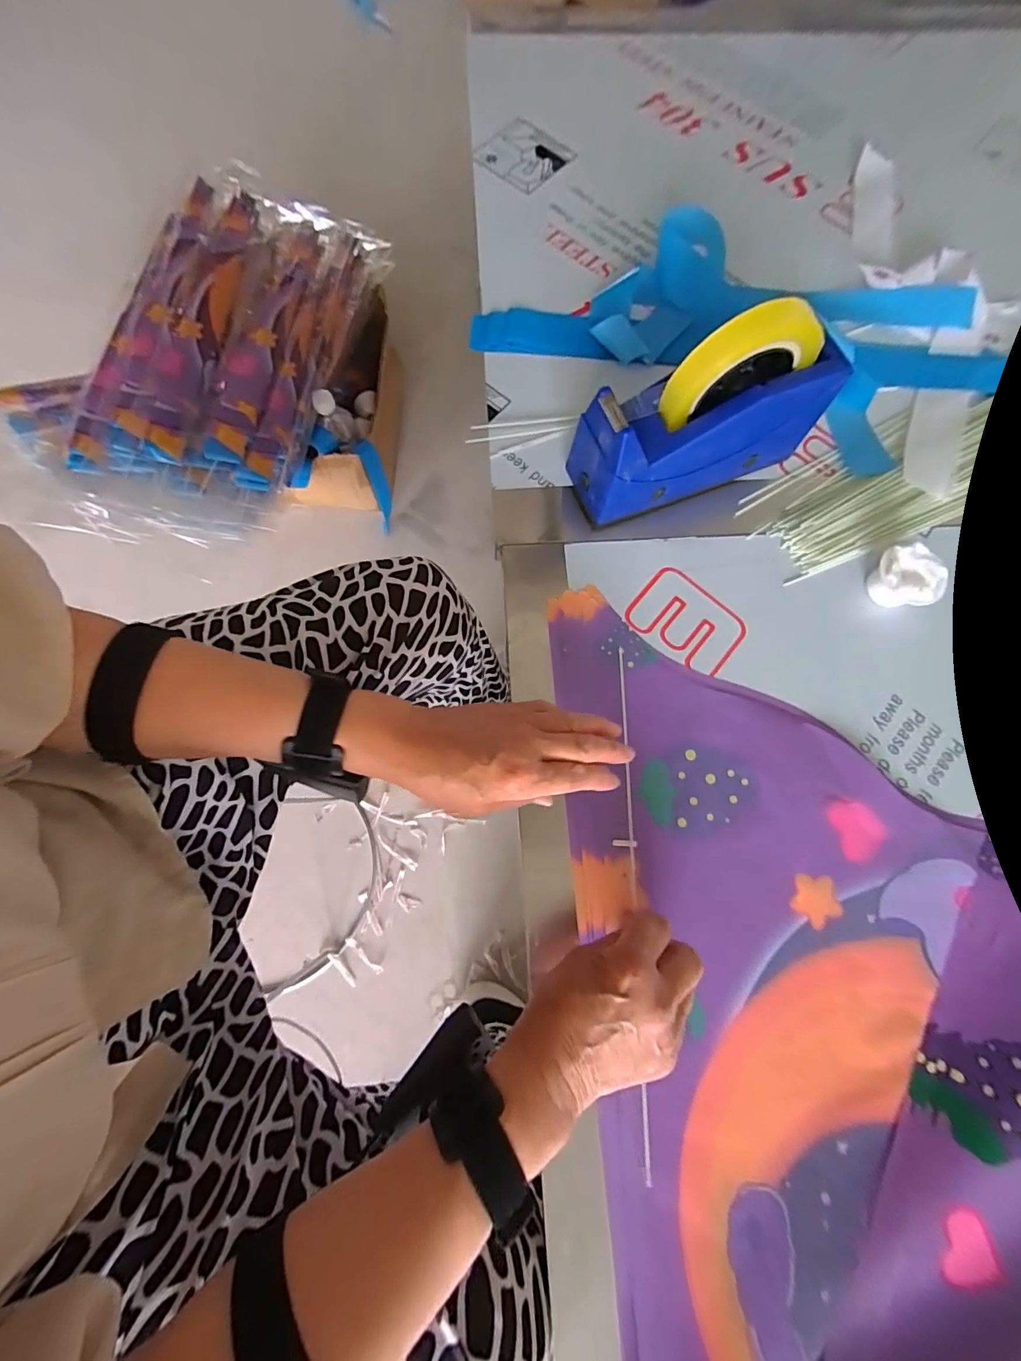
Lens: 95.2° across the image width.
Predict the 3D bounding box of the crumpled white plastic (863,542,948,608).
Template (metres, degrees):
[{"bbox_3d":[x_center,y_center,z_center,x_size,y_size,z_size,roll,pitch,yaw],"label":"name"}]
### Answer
[{"bbox_3d":[0.333,-0.084,0.395,0.043,0.036,0.054,-43,79,-10],"label":"crumpled white plastic"}]

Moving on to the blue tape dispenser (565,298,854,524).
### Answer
[{"bbox_3d":[0.159,-0.214,0.376,0.205,0.137,0.066,-17,76,-5],"label":"blue tape dispenser"}]

